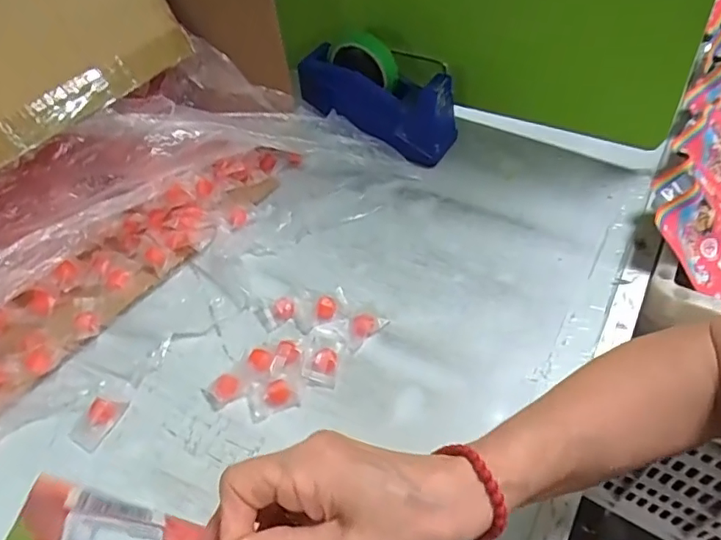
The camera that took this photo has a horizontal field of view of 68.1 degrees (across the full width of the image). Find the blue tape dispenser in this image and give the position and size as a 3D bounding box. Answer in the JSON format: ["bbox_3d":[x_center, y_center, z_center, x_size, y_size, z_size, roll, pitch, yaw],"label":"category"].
[{"bbox_3d":[0.025,-0.226,0.668,0.216,0.105,0.071,31,57,4],"label":"blue tape dispenser"}]

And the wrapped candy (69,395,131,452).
[{"bbox_3d":[-0.240,0.135,0.484,0.033,0.012,0.050,19,55,21],"label":"wrapped candy"}]

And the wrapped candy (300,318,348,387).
[{"bbox_3d":[-0.036,0.076,0.506,0.039,0.015,0.072,6,51,11],"label":"wrapped candy"}]

